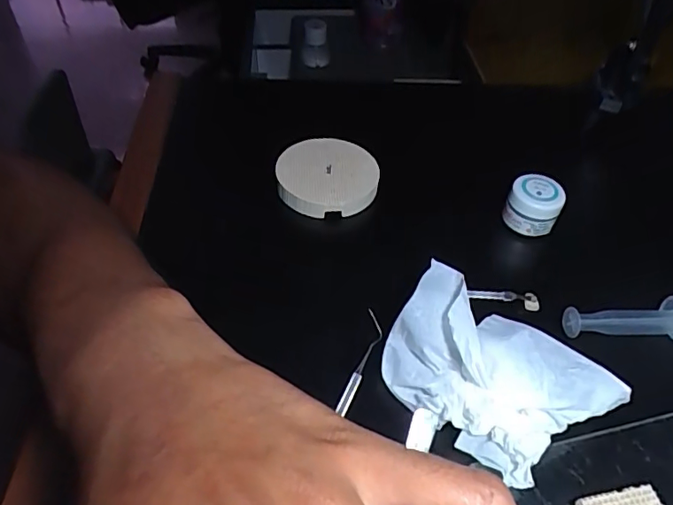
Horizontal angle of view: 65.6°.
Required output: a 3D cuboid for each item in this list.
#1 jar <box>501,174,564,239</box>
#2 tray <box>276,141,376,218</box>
[{"bbox_3d":[0.125,-0.029,0.330,0.031,0.028,0.028,28,51,22],"label":"jar"},{"bbox_3d":[-0.007,-0.052,0.355,0.066,0.018,0.068,1,46,-1],"label":"tray"}]

